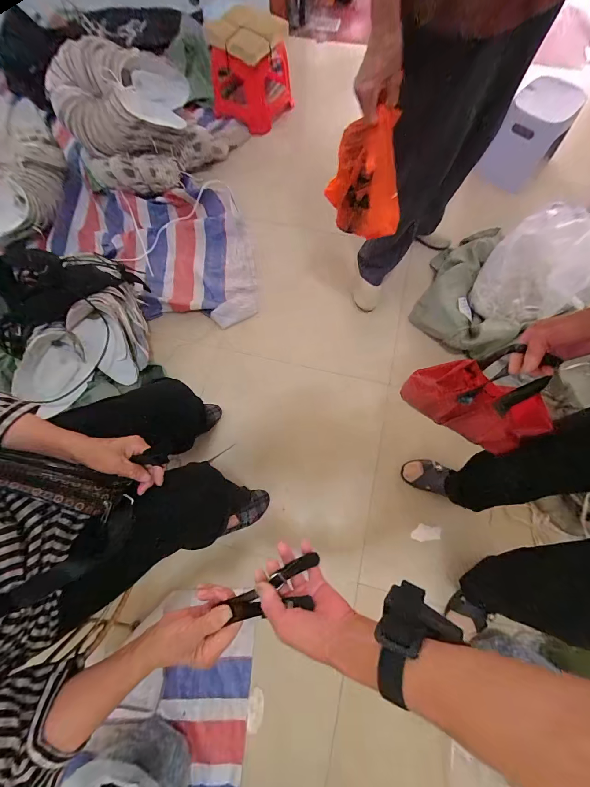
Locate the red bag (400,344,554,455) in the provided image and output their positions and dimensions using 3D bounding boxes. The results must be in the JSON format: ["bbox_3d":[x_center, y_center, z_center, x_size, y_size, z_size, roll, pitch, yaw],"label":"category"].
[{"bbox_3d":[0.336,0.011,0.592,0.222,0.268,0.059,36,74,13],"label":"red bag"}]

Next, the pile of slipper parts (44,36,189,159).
[{"bbox_3d":[-0.665,-1.062,1.154,0.482,0.261,0.297,0,70,0],"label":"pile of slipper parts"}]

